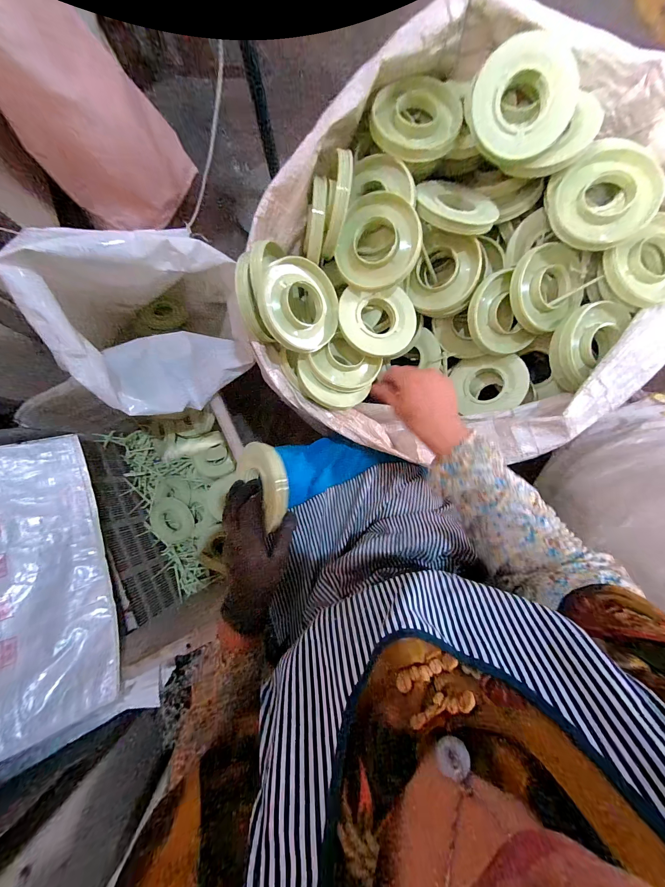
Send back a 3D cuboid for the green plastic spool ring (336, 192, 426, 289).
[{"bbox_3d":[0.069,-0.302,0.445,0.125,0.022,0.125,11,114,8],"label":"green plastic spool ring"}]

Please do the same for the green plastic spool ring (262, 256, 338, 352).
[{"bbox_3d":[-0.047,-0.206,0.442,0.119,0.021,0.127,-5,98,-35],"label":"green plastic spool ring"}]

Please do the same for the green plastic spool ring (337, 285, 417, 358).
[{"bbox_3d":[0.075,-0.201,0.479,0.125,0.029,0.111,-8,83,0],"label":"green plastic spool ring"}]

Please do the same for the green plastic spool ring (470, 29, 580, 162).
[{"bbox_3d":[0.252,-0.455,0.394,0.129,0.021,0.116,28,119,-7],"label":"green plastic spool ring"}]

